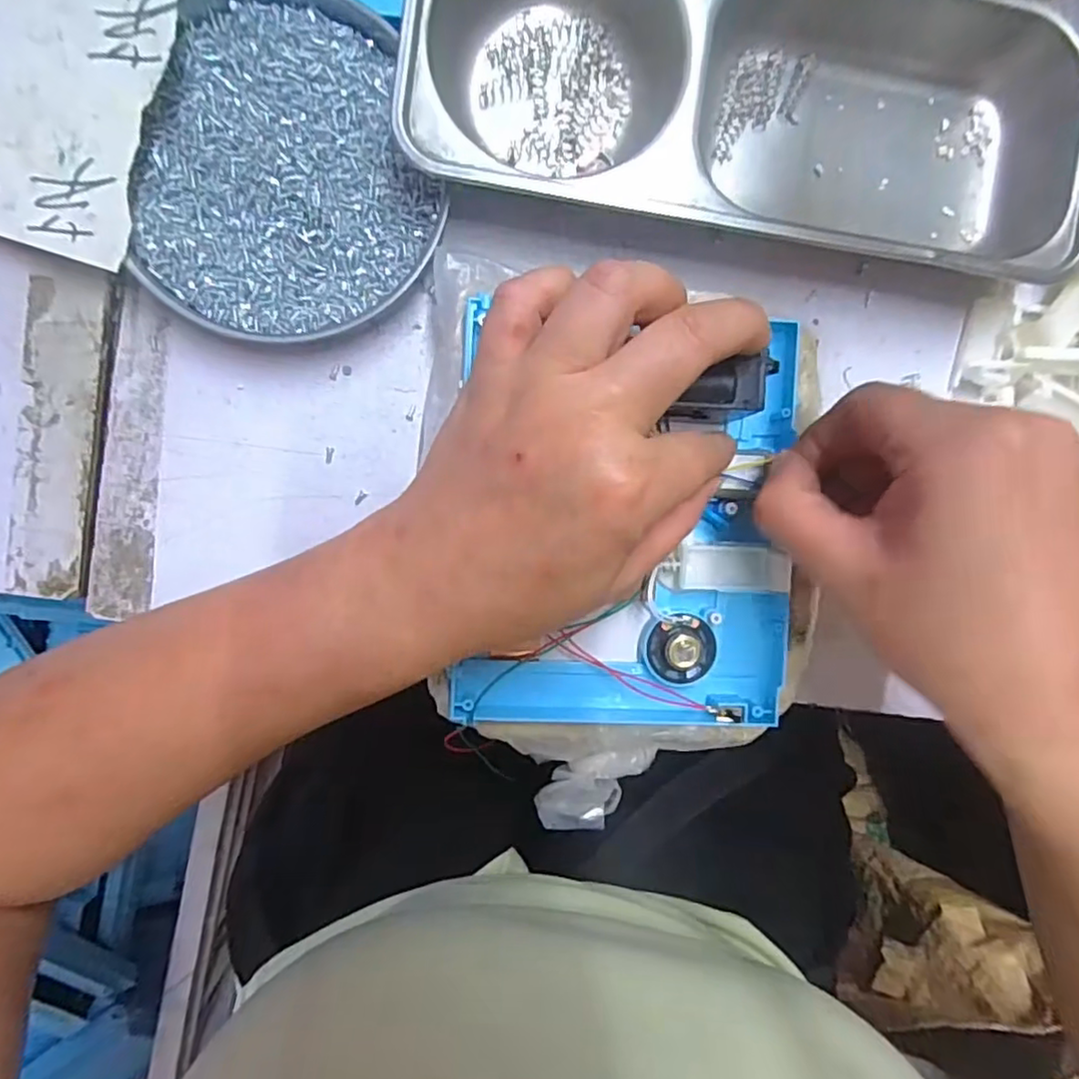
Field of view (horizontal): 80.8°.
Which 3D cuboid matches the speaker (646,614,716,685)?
[{"bbox_3d":[0.058,0.045,0.257,0.028,0.011,0.027,0,95,-4],"label":"speaker"}]

